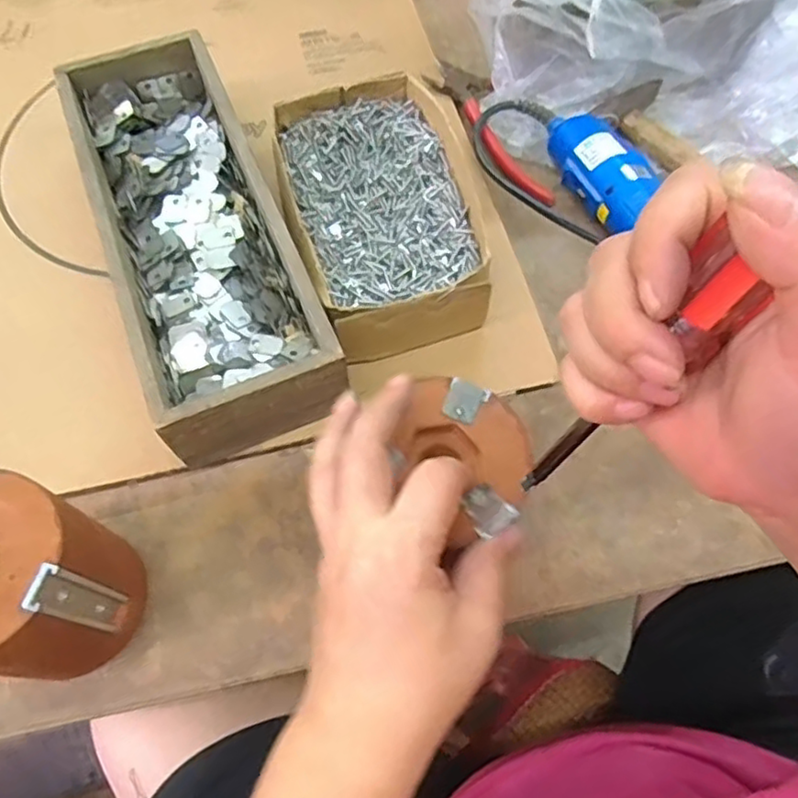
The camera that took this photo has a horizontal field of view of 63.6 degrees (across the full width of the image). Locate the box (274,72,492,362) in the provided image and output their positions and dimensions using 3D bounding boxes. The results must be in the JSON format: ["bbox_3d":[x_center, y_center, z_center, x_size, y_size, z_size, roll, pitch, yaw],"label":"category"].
[{"bbox_3d":[-0.009,-0.116,0.414,0.116,0.051,0.192,-13,65,-7],"label":"box"}]

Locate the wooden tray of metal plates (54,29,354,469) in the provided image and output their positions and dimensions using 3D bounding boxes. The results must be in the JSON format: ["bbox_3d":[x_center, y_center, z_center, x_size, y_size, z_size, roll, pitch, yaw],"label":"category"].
[{"bbox_3d":[-0.127,-0.106,0.402,0.097,0.062,0.285,-21,66,-10],"label":"wooden tray of metal plates"}]

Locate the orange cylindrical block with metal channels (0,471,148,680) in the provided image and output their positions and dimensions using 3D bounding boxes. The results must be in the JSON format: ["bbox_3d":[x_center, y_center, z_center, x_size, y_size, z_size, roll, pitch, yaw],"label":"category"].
[{"bbox_3d":[-0.174,0.087,0.303,0.078,0.099,0.074,0,64,-1],"label":"orange cylindrical block with metal channels"}]

